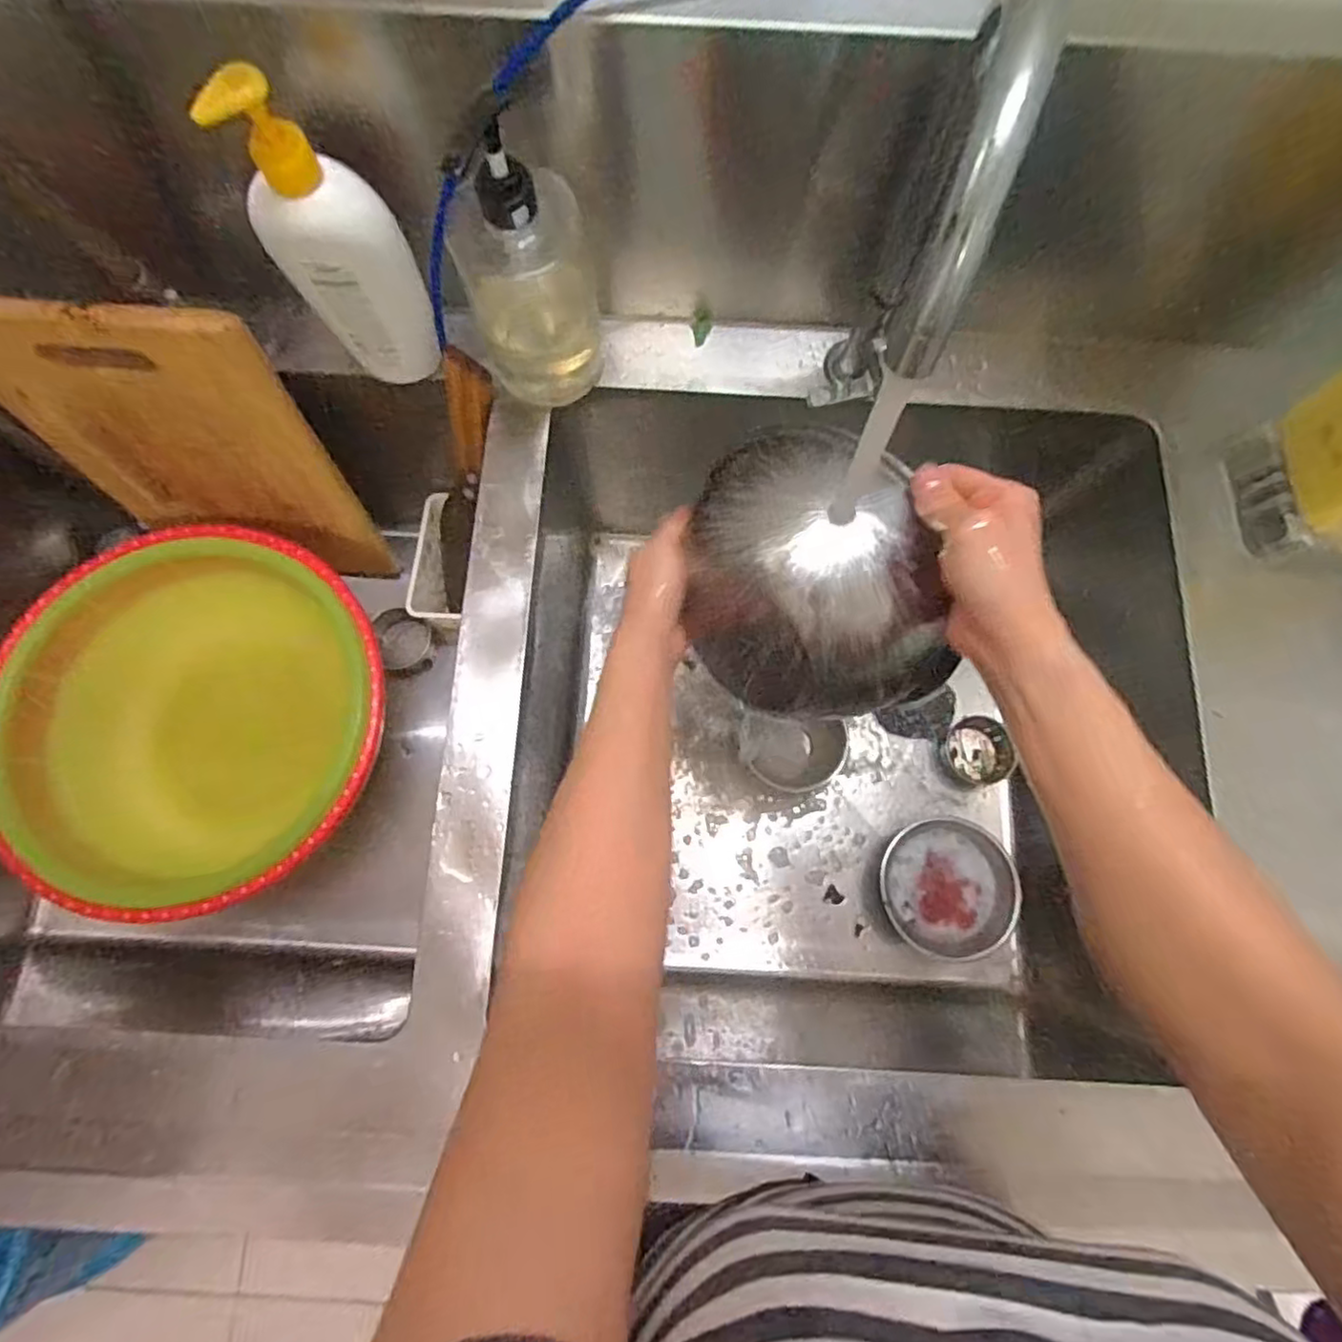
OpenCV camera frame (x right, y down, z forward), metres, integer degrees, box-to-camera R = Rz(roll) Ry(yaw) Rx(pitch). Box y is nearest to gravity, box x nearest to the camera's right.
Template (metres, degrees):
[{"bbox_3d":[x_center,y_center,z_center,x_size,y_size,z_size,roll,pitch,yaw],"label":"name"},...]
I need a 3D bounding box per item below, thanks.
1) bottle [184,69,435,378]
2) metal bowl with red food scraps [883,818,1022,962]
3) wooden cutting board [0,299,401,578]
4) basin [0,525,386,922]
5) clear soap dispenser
[{"bbox_3d":[-0.218,-0.278,0.442,0.081,0.205,0.046,-30,78,-7],"label":"bottle"},{"bbox_3d":[0.290,0.228,0.700,0.139,0.036,0.131,0,76,0],"label":"metal bowl with red food scraps"},{"bbox_3d":[-0.441,-0.194,0.623,0.253,0.342,0.023,6,67,-2],"label":"wooden cutting board"},{"bbox_3d":[-0.463,0.043,0.662,0.377,0.114,0.364,0,76,0],"label":"basin"},{"bbox_3d":[-0.103,-0.282,0.477,0.094,0.179,0.087,-10,76,-3],"label":"clear soap dispenser"}]

